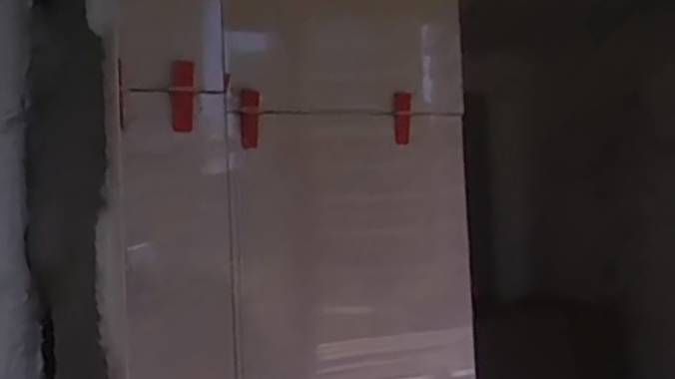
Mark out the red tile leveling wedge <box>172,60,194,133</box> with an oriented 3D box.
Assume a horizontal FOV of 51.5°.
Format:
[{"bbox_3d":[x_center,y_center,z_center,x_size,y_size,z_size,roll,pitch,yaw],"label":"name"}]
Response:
[{"bbox_3d":[-0.163,-0.098,0.738,0.023,0.071,0.016,-3,-2,-9],"label":"red tile leveling wedge"}]

